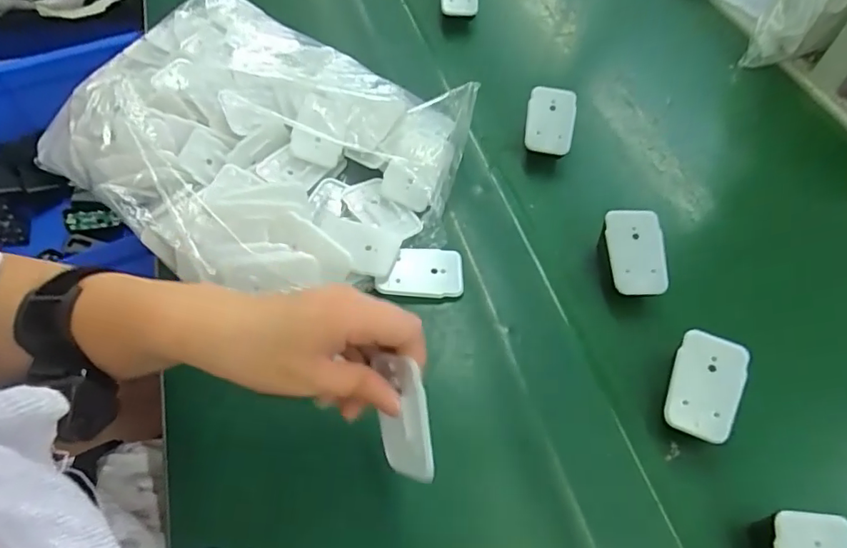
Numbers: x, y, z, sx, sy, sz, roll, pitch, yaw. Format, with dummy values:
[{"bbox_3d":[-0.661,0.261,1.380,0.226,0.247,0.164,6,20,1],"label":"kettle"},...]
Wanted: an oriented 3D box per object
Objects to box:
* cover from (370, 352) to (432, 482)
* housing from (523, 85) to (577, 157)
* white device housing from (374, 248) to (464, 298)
[{"bbox_3d":[-0.011,0.081,0.301,0.031,0.071,0.007,-5,7,29],"label":"cover"},{"bbox_3d":[0.120,-0.146,0.508,0.045,0.012,0.064,10,83,-2],"label":"housing"},{"bbox_3d":[-0.002,0.000,0.436,0.068,0.013,0.044,2,55,0],"label":"white device housing"}]

